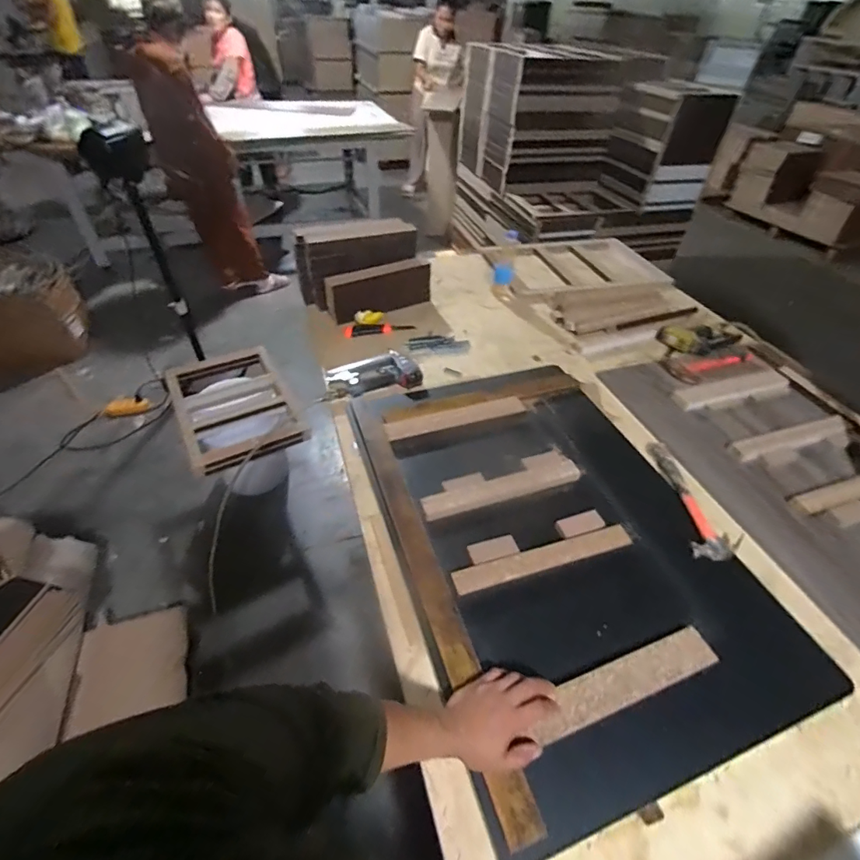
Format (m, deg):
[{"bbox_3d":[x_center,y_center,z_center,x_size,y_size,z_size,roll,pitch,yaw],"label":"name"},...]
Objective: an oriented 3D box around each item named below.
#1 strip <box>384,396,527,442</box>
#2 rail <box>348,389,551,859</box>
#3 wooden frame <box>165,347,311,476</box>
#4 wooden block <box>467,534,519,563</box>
[{"bbox_3d":[0.059,-0.026,0.960,0.310,0.011,0.053,-13,48,-15],"label":"strip"},{"bbox_3d":[-0.021,0.188,0.736,0.047,0.036,0.768,-13,46,-15],"label":"rail"},{"bbox_3d":[-0.727,-0.104,1.632,0.388,0.075,0.622,-17,45,-25],"label":"wooden frame"},{"bbox_3d":[0.103,0.196,0.733,0.083,0.009,0.036,-12,48,-14],"label":"wooden block"}]

